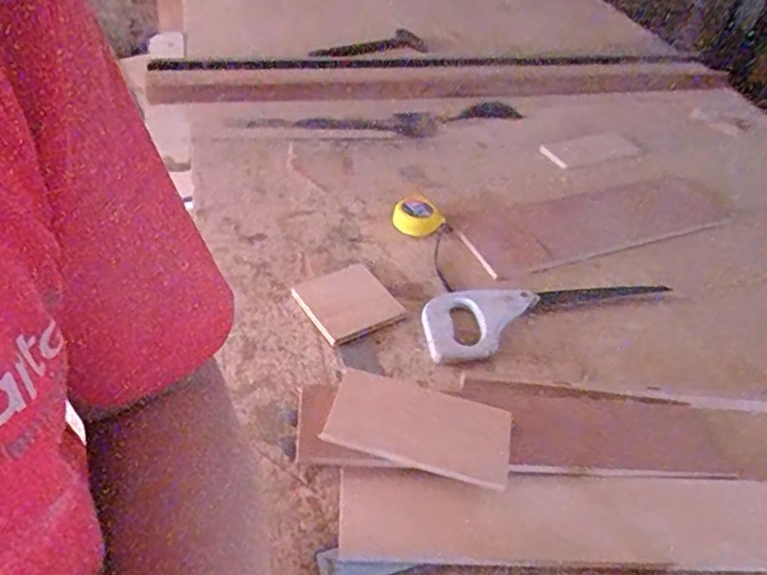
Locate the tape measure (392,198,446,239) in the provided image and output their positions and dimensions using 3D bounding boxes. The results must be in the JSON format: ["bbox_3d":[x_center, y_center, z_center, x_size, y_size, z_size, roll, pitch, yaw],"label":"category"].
[{"bbox_3d":[0.049,-0.100,0.892,0.057,0.031,0.084,-24,50,-25],"label":"tape measure"}]

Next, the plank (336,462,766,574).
[{"bbox_3d":[0.196,0.213,0.555,0.471,0.022,0.088,3,51,0],"label":"plank"}]

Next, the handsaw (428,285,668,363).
[{"bbox_3d":[0.197,0.022,0.779,0.315,0.019,0.106,-13,46,-15],"label":"handsaw"}]

